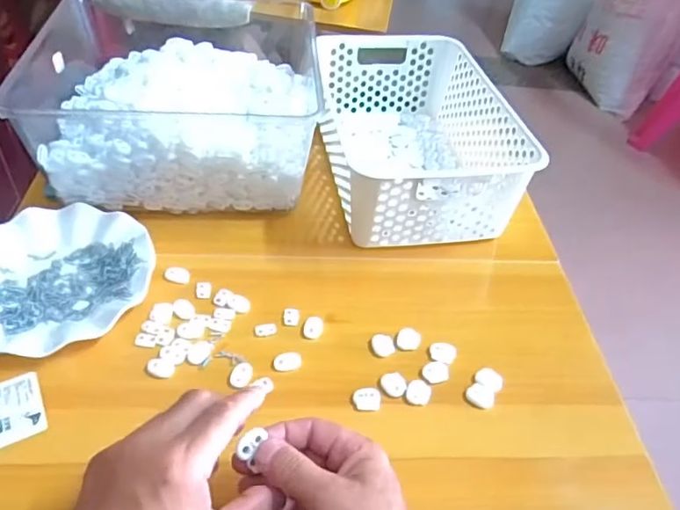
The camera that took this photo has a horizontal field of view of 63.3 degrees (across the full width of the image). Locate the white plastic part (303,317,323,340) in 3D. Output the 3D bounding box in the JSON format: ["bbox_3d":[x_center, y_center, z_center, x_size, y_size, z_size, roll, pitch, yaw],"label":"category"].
[{"bbox_3d":[-0.025,0.068,0.517,0.018,0.005,0.022,4,44,-3],"label":"white plastic part"}]

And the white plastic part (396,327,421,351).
[{"bbox_3d":[0.065,0.079,0.516,0.022,0.006,0.024,3,44,-3],"label":"white plastic part"}]

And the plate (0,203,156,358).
[{"bbox_3d":[-0.275,0.021,0.526,0.182,0.021,0.179,3,44,-3],"label":"plate"}]

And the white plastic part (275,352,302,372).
[{"bbox_3d":[-0.046,0.094,0.490,0.024,0.007,0.014,-2,45,-9],"label":"white plastic part"}]

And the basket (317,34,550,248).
[{"bbox_3d":[0.082,-0.143,0.675,0.206,0.116,0.310,-3,45,-10],"label":"basket"}]

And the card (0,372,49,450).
[{"bbox_3d":[-0.266,0.126,0.443,0.050,0.004,0.060,-19,50,-24],"label":"card"}]

